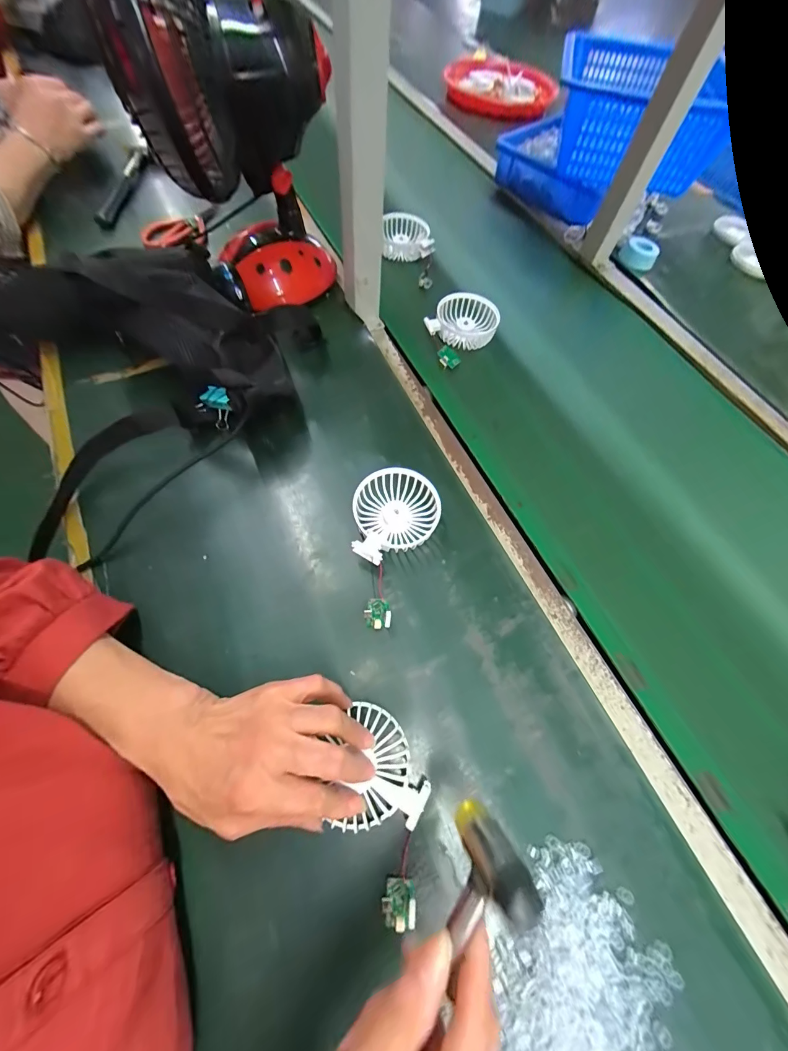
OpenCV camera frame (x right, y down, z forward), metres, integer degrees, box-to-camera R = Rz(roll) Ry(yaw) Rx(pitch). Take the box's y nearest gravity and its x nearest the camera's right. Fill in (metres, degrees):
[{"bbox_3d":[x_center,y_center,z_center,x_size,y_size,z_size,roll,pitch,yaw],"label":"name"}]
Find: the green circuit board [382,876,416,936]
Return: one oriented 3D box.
[{"bbox_3d":[0.004,0.278,0.270,0.024,0.007,0.029,-3,65,-3],"label":"green circuit board"}]

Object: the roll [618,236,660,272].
[{"bbox_3d":[0.419,-0.464,0.629,0.059,0.026,0.054,1,65,-1],"label":"roll"}]

